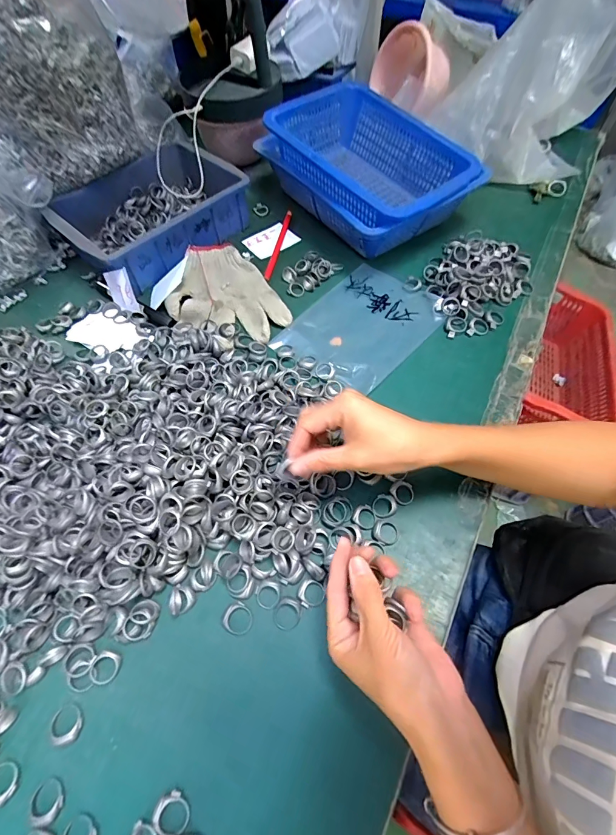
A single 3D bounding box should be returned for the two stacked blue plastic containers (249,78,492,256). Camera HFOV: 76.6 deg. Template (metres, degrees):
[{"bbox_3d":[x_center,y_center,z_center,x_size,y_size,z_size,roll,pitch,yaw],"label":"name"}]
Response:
[{"bbox_3d":[0.083,-0.363,0.574,0.200,0.112,0.288,-36,65,-19],"label":"two stacked blue plastic containers"}]

